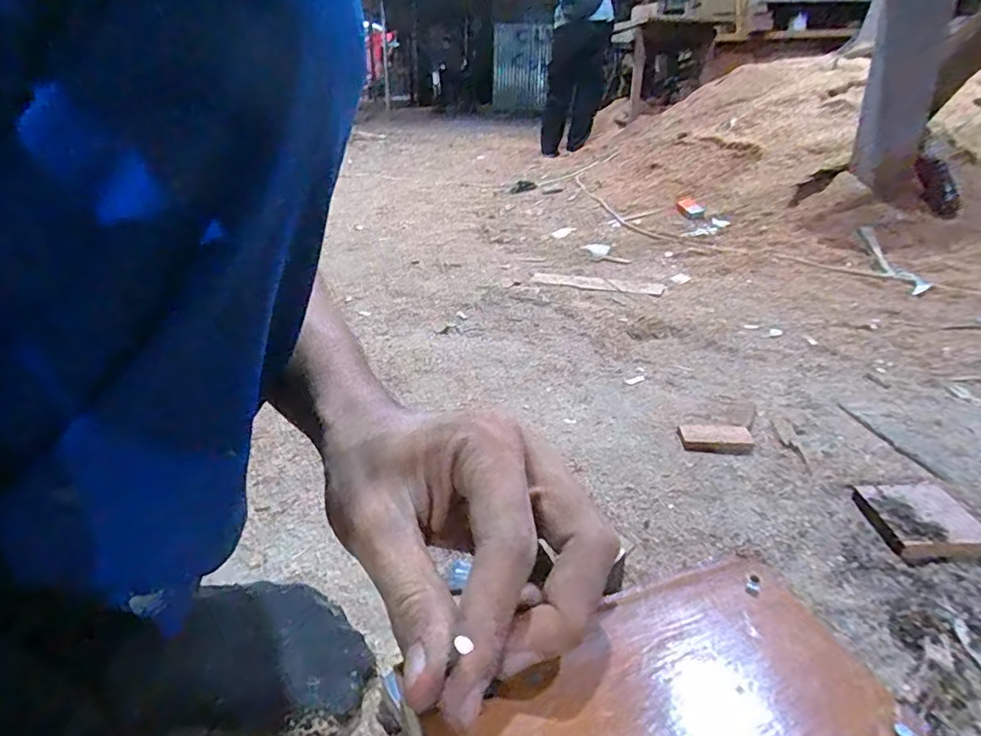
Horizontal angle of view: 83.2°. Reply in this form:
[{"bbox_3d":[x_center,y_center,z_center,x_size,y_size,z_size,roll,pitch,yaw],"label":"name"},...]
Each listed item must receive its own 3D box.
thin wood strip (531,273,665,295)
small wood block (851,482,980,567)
[{"bbox_3d":[0.248,-0.203,1.309,0.311,0.009,0.101,14,28,30],"label":"thin wood strip"},{"bbox_3d":[0.385,0.134,0.495,0.081,0.018,0.090,1,27,-1],"label":"small wood block"}]

